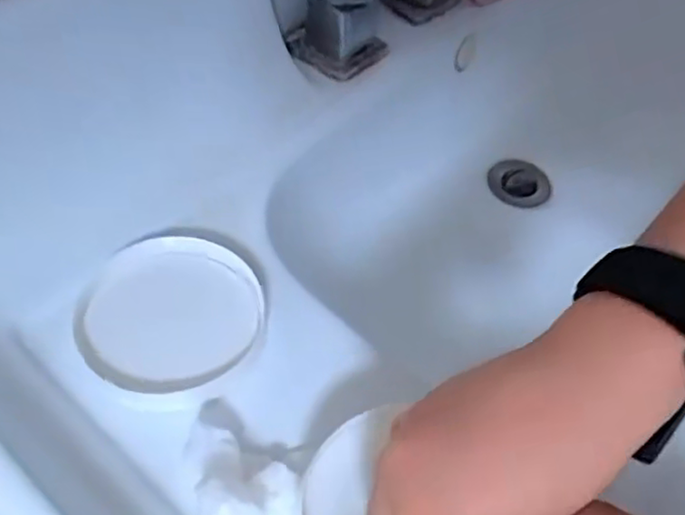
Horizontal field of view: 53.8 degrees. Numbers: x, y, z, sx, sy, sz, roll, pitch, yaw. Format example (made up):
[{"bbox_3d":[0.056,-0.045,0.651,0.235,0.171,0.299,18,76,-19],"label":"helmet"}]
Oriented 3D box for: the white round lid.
[{"bbox_3d":[-0.097,0.030,0.382,0.101,0.018,0.092,2,53,-2],"label":"white round lid"}]

